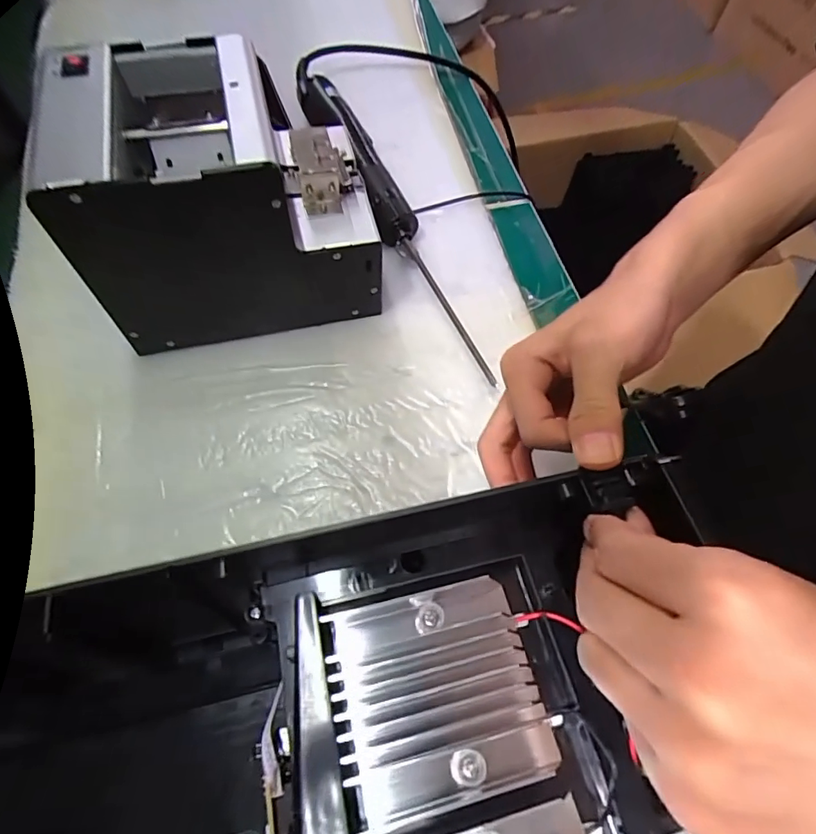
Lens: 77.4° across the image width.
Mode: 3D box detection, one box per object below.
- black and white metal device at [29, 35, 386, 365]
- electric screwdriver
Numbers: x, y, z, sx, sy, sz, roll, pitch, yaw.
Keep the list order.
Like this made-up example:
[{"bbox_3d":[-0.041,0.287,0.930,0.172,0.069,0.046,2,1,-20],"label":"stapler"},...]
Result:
[{"bbox_3d":[-0.120,-0.141,0.346,0.188,0.151,0.134,-8,62,-4],"label":"black and white metal device"},{"bbox_3d":[-0.024,-0.182,0.426,0.031,0.052,0.373,-22,64,-11],"label":"electric screwdriver"}]

